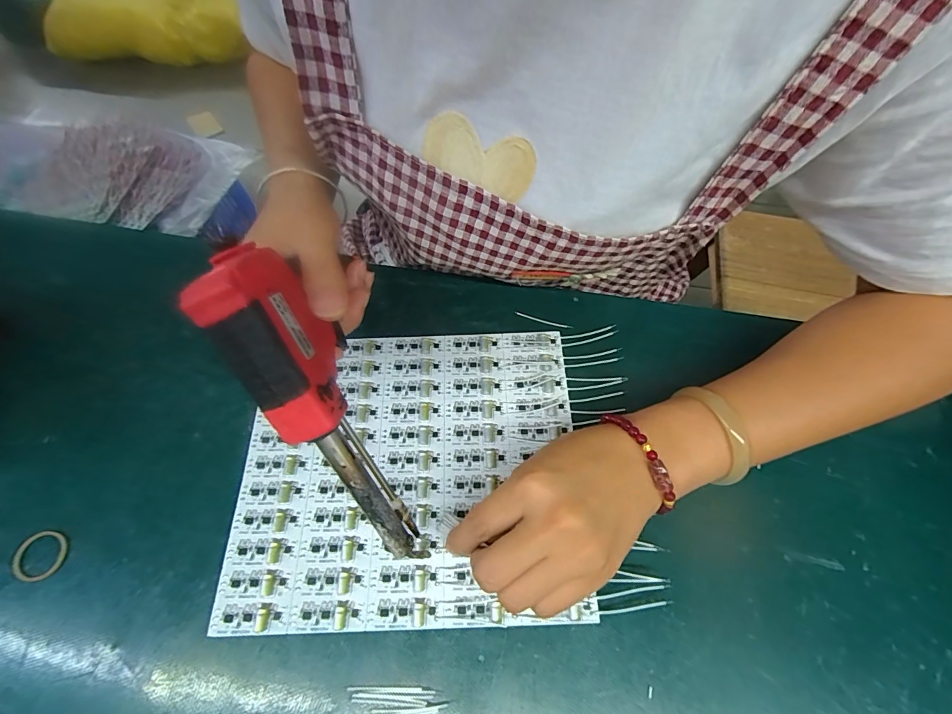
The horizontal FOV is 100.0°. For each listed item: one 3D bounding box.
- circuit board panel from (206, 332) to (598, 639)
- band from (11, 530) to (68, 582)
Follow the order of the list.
[{"bbox_3d":[-0.047,0.074,0.280,0.229,0.006,0.198,-2,64,-1],"label":"circuit board panel"},{"bbox_3d":[-0.283,0.128,0.257,0.032,0.004,0.029,-3,64,-1],"label":"band"}]

